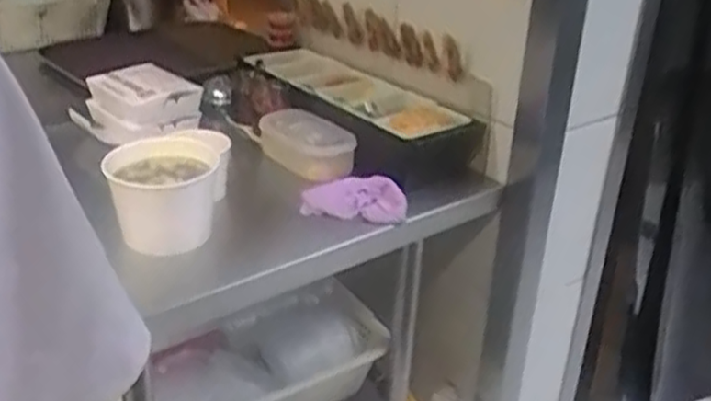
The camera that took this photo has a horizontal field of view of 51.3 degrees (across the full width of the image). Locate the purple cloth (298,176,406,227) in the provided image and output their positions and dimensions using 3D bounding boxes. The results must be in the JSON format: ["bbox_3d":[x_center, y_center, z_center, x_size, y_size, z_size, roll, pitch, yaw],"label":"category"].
[{"bbox_3d":[-0.005,-0.002,1.070,0.144,0.038,0.081,-2,28,-7],"label":"purple cloth"}]

